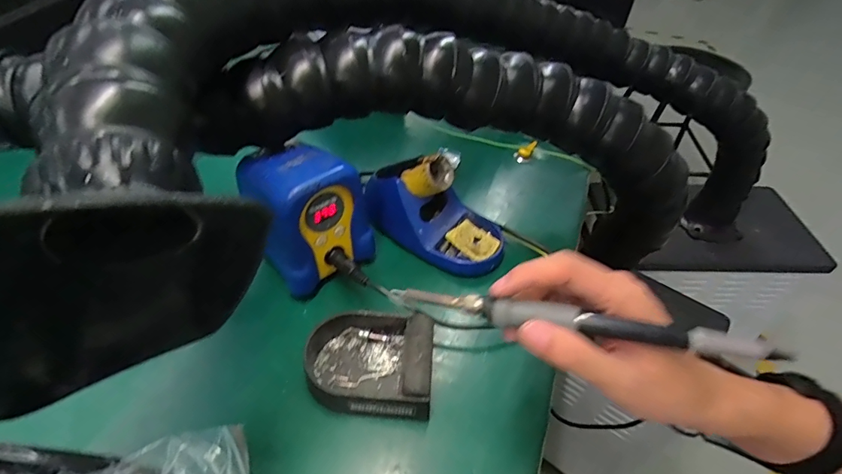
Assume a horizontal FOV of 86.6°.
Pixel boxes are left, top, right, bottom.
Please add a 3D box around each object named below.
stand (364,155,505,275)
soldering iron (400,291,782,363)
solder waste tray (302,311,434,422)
[{"bbox_3d":[0.019,-0.033,0.446,0.148,0.081,0.082,31,53,24],"label":"stand"},{"bbox_3d":[0.086,0.050,0.262,0.211,0.014,0.015,7,46,19],"label":"soldering iron"},{"bbox_3d":[-0.043,0.095,0.354,0.100,0.039,0.082,4,46,1],"label":"solder waste tray"}]

